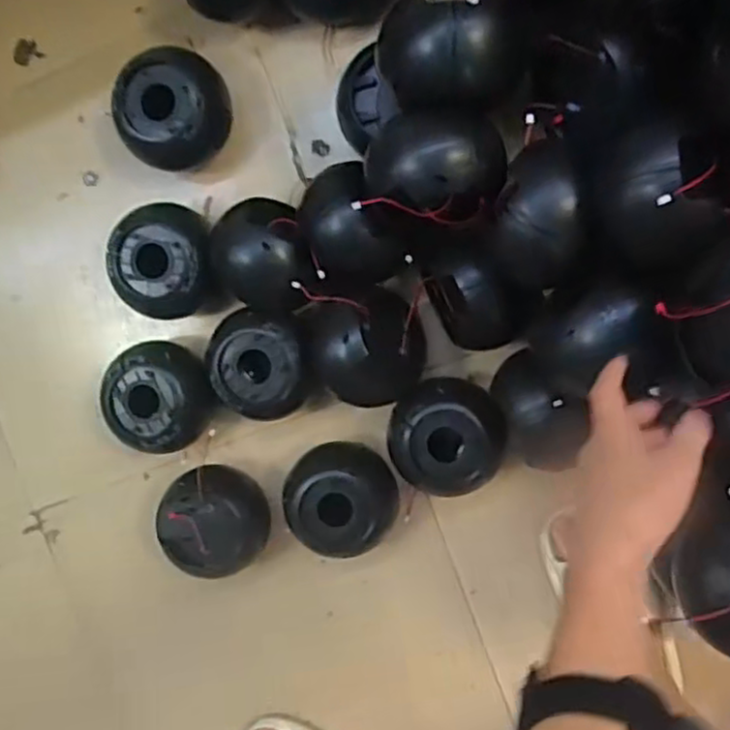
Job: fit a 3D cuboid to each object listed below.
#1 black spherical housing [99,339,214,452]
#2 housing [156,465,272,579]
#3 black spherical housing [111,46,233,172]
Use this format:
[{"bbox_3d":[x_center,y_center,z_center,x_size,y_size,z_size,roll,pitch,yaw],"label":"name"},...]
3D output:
[{"bbox_3d":[-0.246,0.035,0.846,0.115,0.094,0.125,11,97,7],"label":"black spherical housing"},{"bbox_3d":[-0.181,0.184,0.851,0.117,0.096,0.127,1,96,8],"label":"housing"},{"bbox_3d":[-0.214,-0.287,0.799,0.123,0.091,0.128,40,100,2],"label":"black spherical housing"}]

